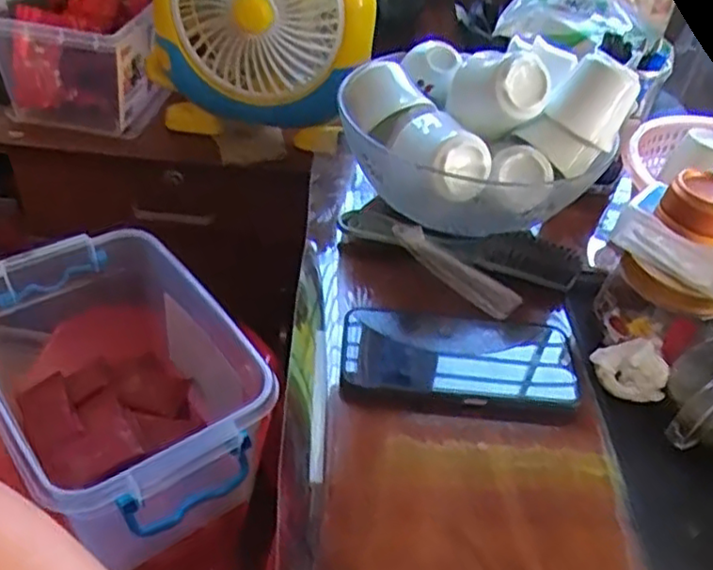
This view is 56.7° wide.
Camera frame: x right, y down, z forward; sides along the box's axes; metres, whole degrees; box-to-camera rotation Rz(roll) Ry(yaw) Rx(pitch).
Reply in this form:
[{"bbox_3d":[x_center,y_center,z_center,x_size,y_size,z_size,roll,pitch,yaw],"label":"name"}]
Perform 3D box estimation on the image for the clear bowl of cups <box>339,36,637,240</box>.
[{"bbox_3d":[0.096,-0.122,0.546,0.196,0.144,0.183,-14,46,-21],"label":"clear bowl of cups"}]

